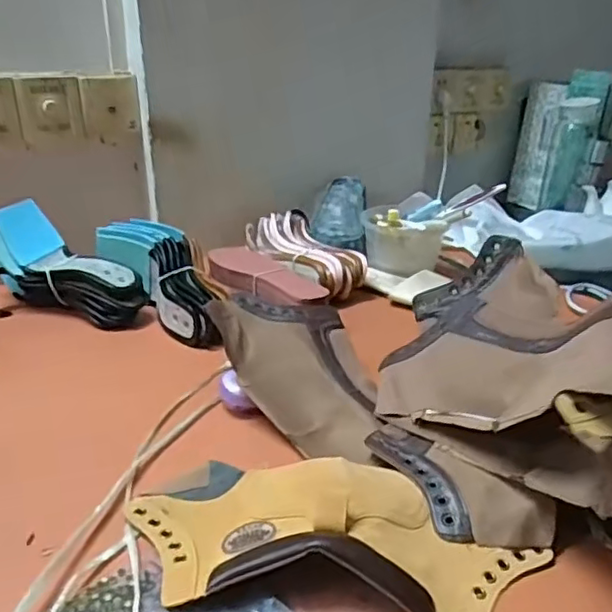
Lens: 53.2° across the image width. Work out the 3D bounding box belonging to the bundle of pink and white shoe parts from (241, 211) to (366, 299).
[{"bbox_3d":[-0.001,-0.077,0.880,0.107,0.067,0.183,-19,31,-37],"label":"bundle of pink and white shoe parts"}]

